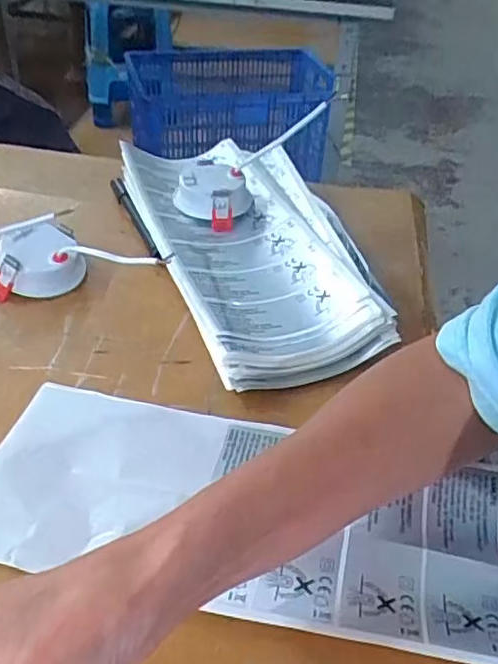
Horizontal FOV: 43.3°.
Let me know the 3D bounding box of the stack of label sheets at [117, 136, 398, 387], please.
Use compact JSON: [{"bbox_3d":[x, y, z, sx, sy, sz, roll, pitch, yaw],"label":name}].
[{"bbox_3d":[-0.003,-0.082,0.548,0.155,0.040,0.330,-11,42,-17],"label":"stack of label sheets"}]

